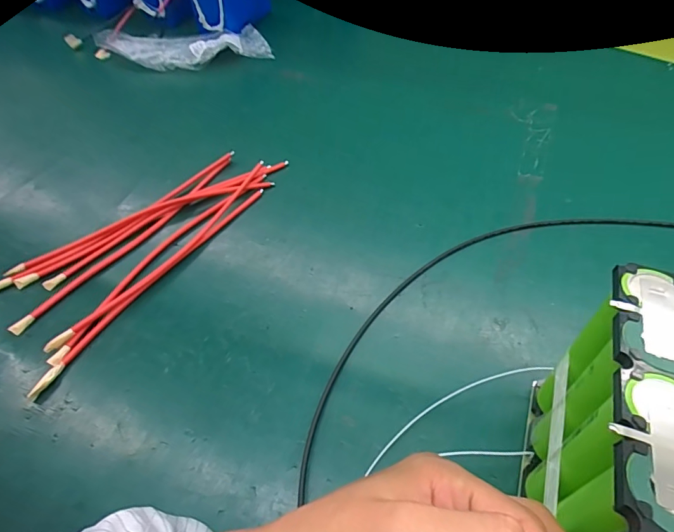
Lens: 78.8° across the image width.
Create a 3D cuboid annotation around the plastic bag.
[{"bbox_3d":[-0.257,-0.358,0.684,0.290,0.036,0.094,-9,51,-4],"label":"plastic bag"}]

